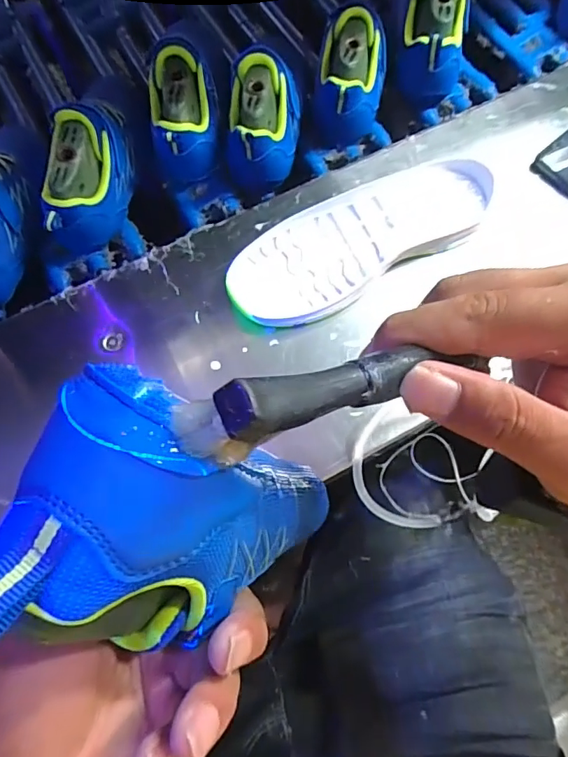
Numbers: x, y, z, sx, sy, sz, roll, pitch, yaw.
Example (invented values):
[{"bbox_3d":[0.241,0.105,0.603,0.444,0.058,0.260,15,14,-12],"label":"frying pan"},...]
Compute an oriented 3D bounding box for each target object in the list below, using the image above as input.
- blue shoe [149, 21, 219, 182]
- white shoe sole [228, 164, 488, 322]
[{"bbox_3d":[-0.092,-0.249,0.444,0.059,0.055,0.125,2,96,-1],"label":"blue shoe"},{"bbox_3d":[0.064,-0.120,0.413,0.235,0.026,0.091,-29,77,-9],"label":"white shoe sole"}]

